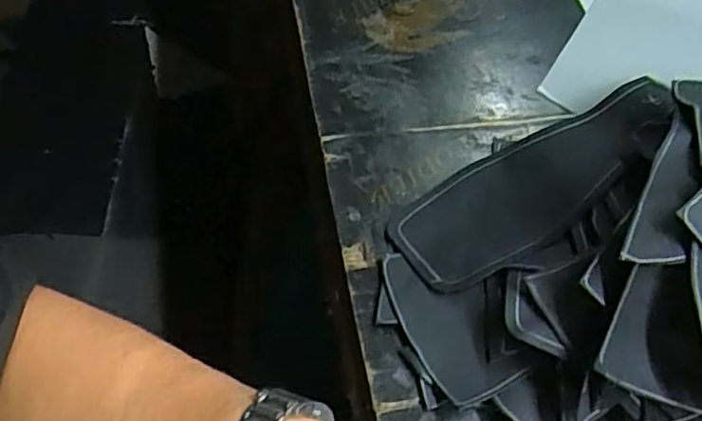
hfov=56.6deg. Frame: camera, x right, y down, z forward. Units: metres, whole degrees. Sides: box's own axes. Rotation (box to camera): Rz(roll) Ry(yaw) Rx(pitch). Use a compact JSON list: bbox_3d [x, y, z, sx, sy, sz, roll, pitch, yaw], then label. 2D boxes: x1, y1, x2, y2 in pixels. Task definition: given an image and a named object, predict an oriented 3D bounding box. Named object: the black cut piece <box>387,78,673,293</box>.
[{"bbox_3d":[0.110,-0.019,0.383,0.180,0.008,0.074,-31,47,-4],"label":"black cut piece"}]

